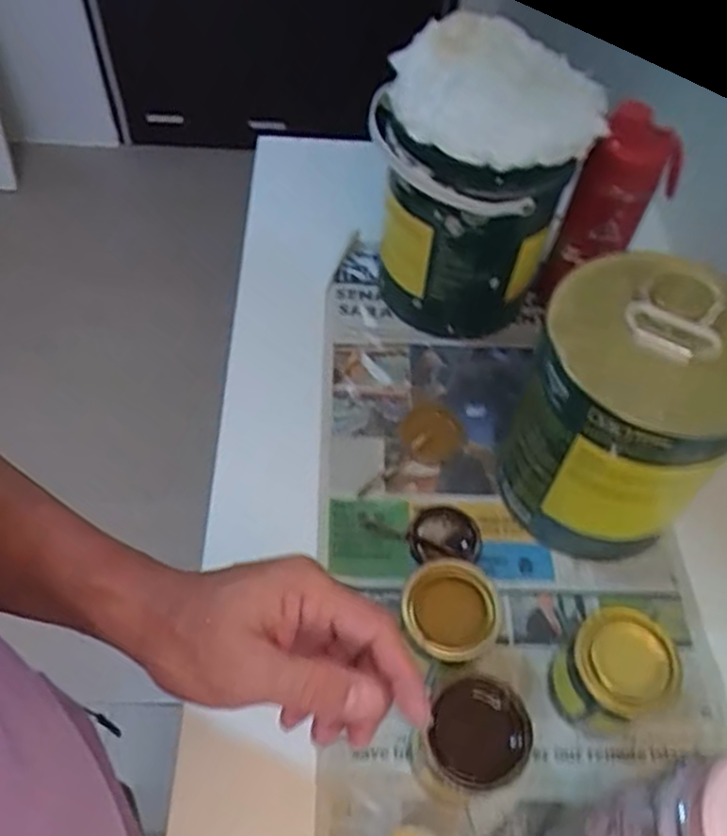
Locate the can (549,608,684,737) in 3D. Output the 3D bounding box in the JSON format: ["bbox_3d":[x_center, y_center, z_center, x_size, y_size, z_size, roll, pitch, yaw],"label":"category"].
[{"bbox_3d":[0.181,0.186,0.529,0.071,0.085,0.068,2,57,-3],"label":"can"}]

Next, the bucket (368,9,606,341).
[{"bbox_3d":[0.094,-0.217,0.694,0.177,0.258,0.211,11,57,2],"label":"bucket"}]

